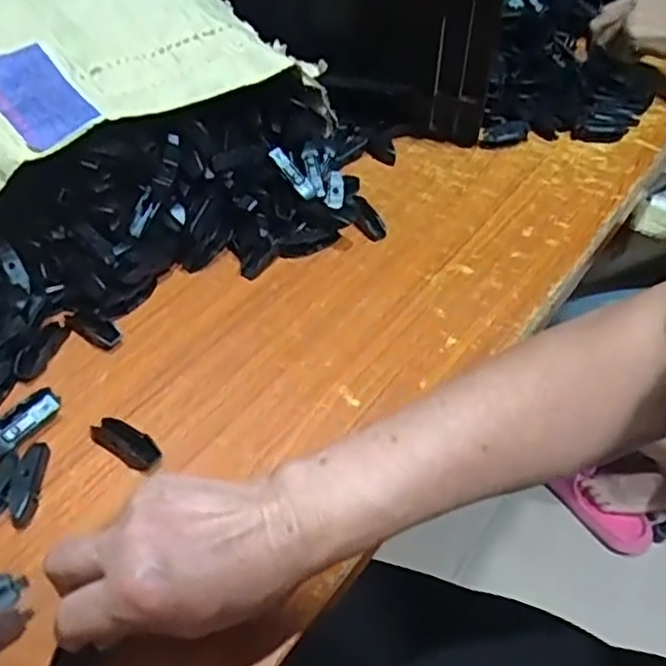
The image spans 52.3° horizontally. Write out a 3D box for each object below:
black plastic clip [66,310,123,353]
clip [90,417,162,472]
[{"bbox_3d":[-0.177,-0.004,0.501,0.046,0.012,0.019,26,53,20],"label":"black plastic clip"},{"bbox_3d":[-0.134,0.070,0.438,0.053,0.015,0.019,28,54,22],"label":"clip"}]

